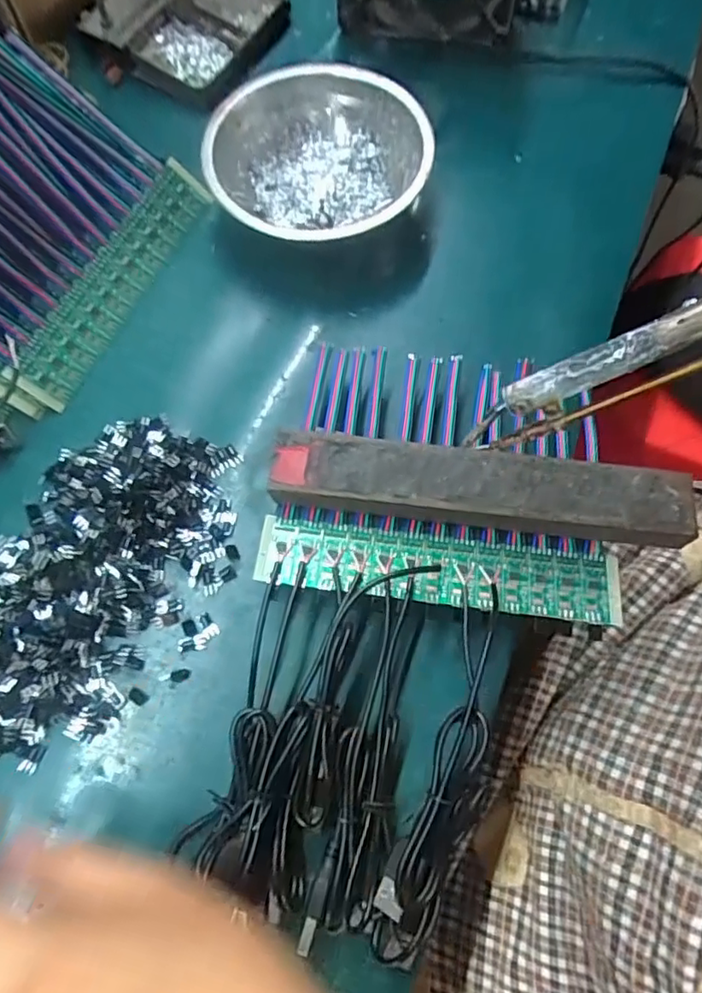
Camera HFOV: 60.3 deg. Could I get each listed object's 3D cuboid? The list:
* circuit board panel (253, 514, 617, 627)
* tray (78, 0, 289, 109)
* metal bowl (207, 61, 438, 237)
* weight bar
[{"bbox_3d":[0.041,0.033,0.277,0.164,0.004,0.032,7,64,2],"label":"circuit board panel"},{"bbox_3d":[-0.108,-0.323,0.407,0.092,0.029,0.105,31,71,10],"label":"tray"},{"bbox_3d":[-0.018,-0.188,0.349,0.125,0.040,0.120,-20,72,-8],"label":"metal bowl"},{"bbox_3d":[0.058,-0.002,0.279,0.185,0.023,0.035,7,71,1],"label":"weight bar"}]

